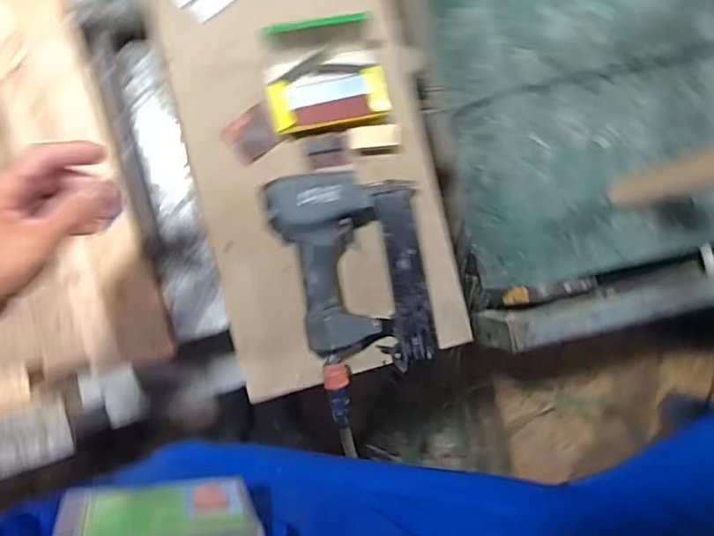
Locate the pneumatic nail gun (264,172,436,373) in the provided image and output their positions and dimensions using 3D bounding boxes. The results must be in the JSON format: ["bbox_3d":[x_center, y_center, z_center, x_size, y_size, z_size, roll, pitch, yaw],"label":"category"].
[{"bbox_3d":[-0.002,0.004,0.626,0.185,0.057,0.224,-8,91,-10],"label":"pneumatic nail gun"}]

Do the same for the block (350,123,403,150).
[{"bbox_3d":[0.021,-0.153,0.640,0.058,0.008,0.025,-1,89,12],"label":"block"}]

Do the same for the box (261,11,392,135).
[{"bbox_3d":[-0.034,-0.219,0.627,0.132,0.046,0.113,-10,91,-10],"label":"box"}]

